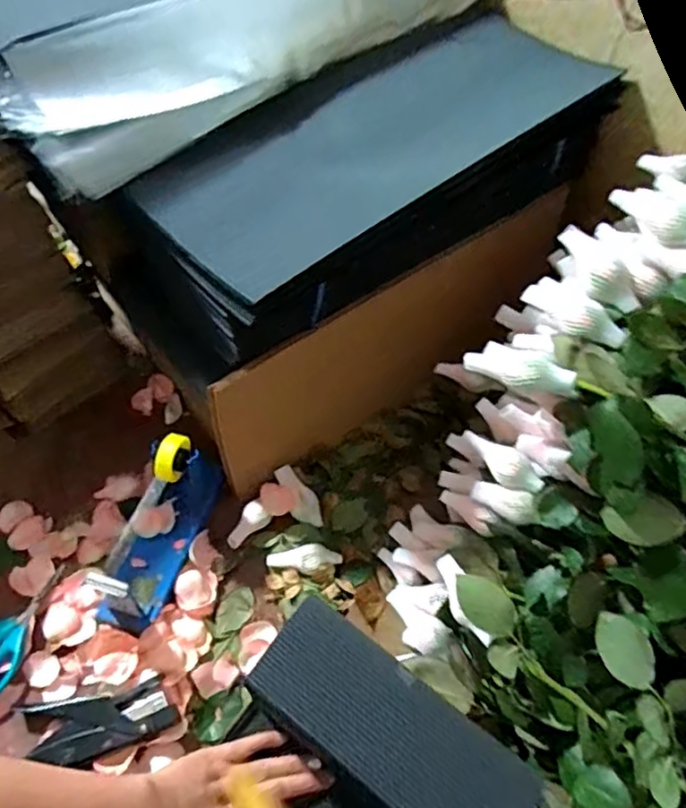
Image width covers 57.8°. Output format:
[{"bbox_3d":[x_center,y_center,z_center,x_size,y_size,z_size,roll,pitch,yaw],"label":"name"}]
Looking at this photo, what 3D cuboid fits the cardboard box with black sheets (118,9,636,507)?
[{"bbox_3d":[0.038,-0.179,0.748,0.232,0.344,0.564,40,62,21],"label":"cardboard box with black sheets"}]

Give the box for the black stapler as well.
[{"bbox_3d":[-0.232,0.305,0.591,0.139,0.023,0.060,-8,57,-10],"label":"black stapler"}]

